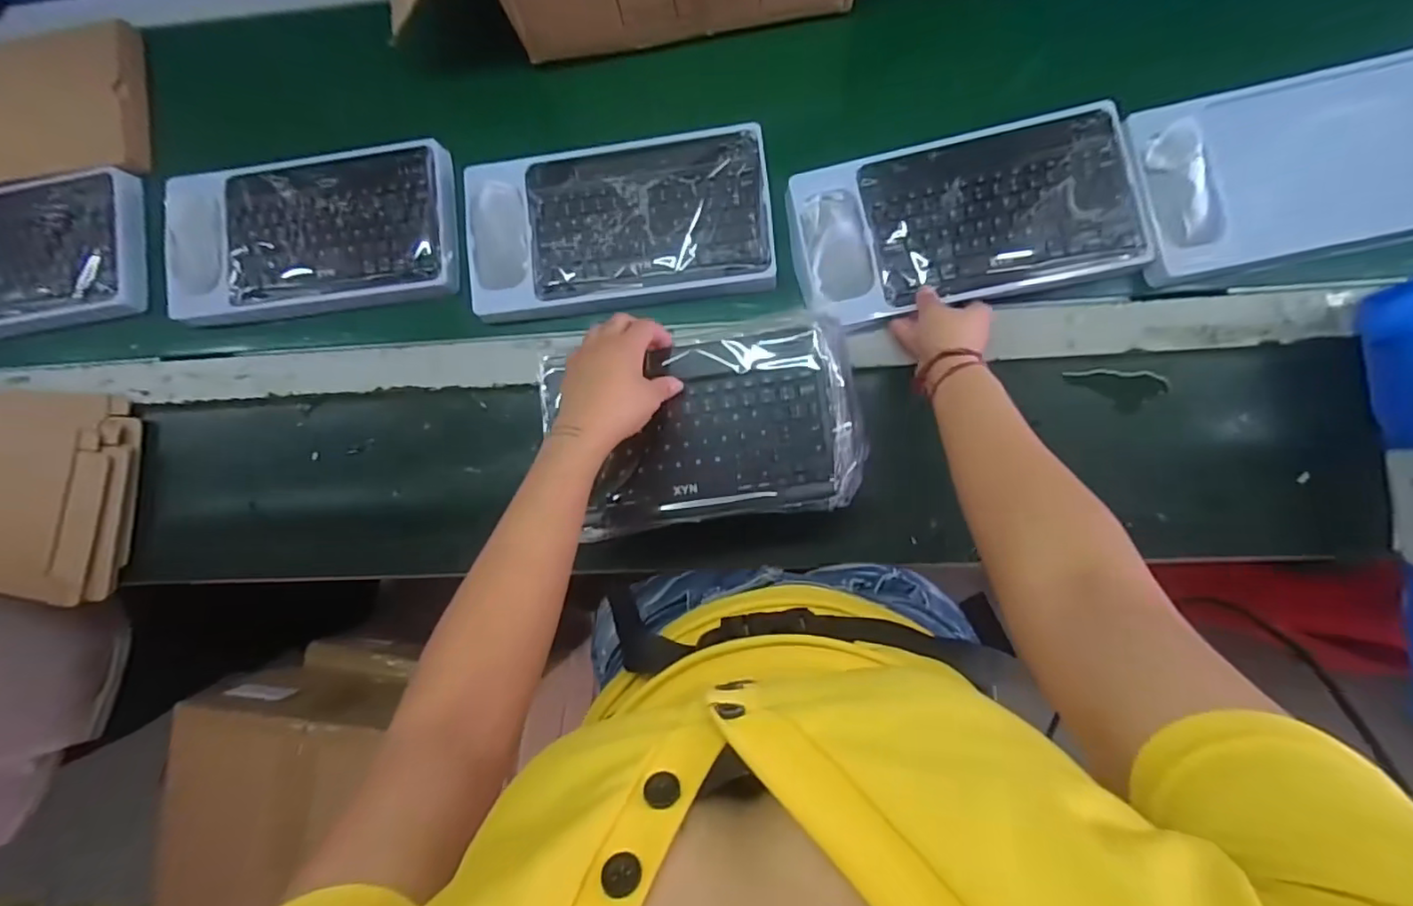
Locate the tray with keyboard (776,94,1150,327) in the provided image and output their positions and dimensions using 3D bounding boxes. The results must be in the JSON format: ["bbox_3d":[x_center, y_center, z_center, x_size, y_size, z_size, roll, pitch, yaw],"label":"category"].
[{"bbox_3d":[0.254,-0.231,0.603,0.323,0.021,0.165,-11,86,4],"label":"tray with keyboard"}]

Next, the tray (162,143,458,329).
[{"bbox_3d":[-0.448,-0.244,0.672,0.340,0.023,0.165,-4,86,6],"label":"tray"}]

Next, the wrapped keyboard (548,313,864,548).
[{"bbox_3d":[-0.002,-0.023,0.544,0.272,0.029,0.168,-9,86,6],"label":"wrapped keyboard"}]

